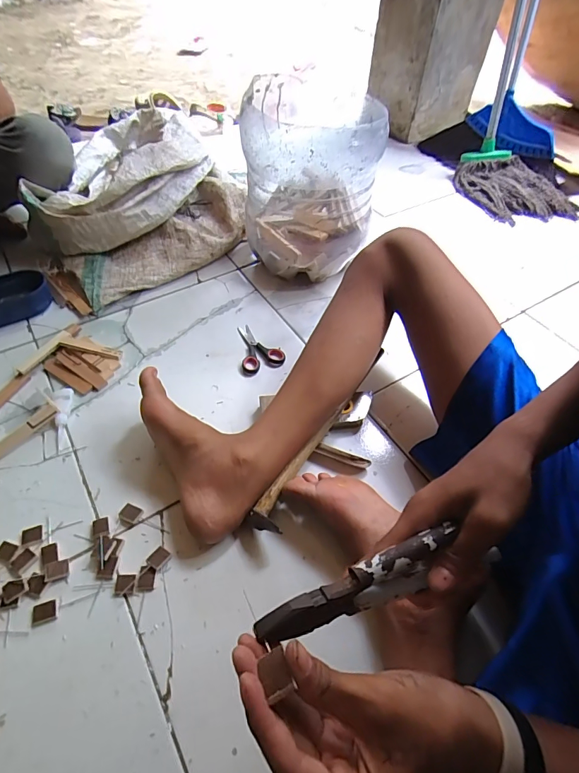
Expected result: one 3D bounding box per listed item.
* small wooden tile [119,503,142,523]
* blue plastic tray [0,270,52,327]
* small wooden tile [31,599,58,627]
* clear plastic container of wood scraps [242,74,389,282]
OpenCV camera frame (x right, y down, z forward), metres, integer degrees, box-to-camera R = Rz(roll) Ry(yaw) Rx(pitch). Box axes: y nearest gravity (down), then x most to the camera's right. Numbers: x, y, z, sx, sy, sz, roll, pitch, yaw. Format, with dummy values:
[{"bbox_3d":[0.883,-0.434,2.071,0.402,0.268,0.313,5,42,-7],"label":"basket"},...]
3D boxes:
[{"bbox_3d":[-0.203,0.160,0.512,0.022,0.004,0.019,20,53,13],"label":"small wooden tile"},{"bbox_3d":[-0.515,-0.152,0.720,0.157,0.049,0.079,-25,57,-21],"label":"blue plastic tray"},{"bbox_3d":[-0.269,0.247,0.439,0.024,0.007,0.022,-16,54,-15],"label":"small wooden tile"},{"bbox_3d":[0.034,-0.375,0.738,0.223,0.253,0.236,0,51,-2],"label":"clear plastic container of wood scraps"}]

